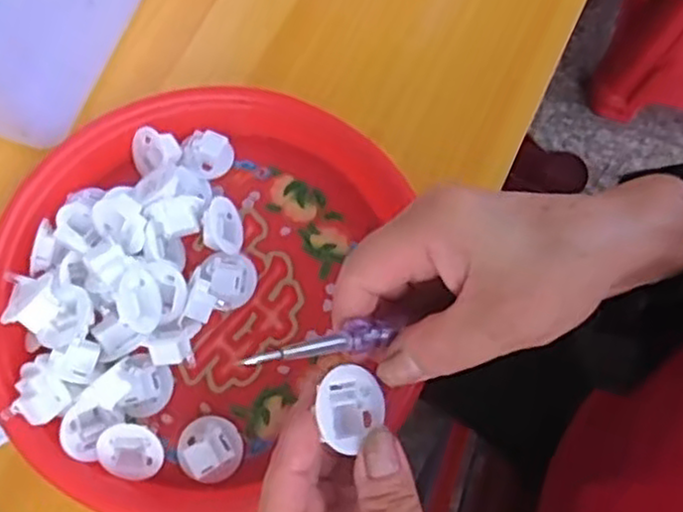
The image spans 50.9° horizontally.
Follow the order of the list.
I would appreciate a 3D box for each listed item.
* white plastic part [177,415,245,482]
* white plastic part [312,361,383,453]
[{"bbox_3d":[-0.067,0.097,0.366,0.032,0.008,0.032,0,69,-1],"label":"white plastic part"},{"bbox_3d":[0.003,0.058,0.278,0.026,0.013,0.030,32,72,10],"label":"white plastic part"}]

